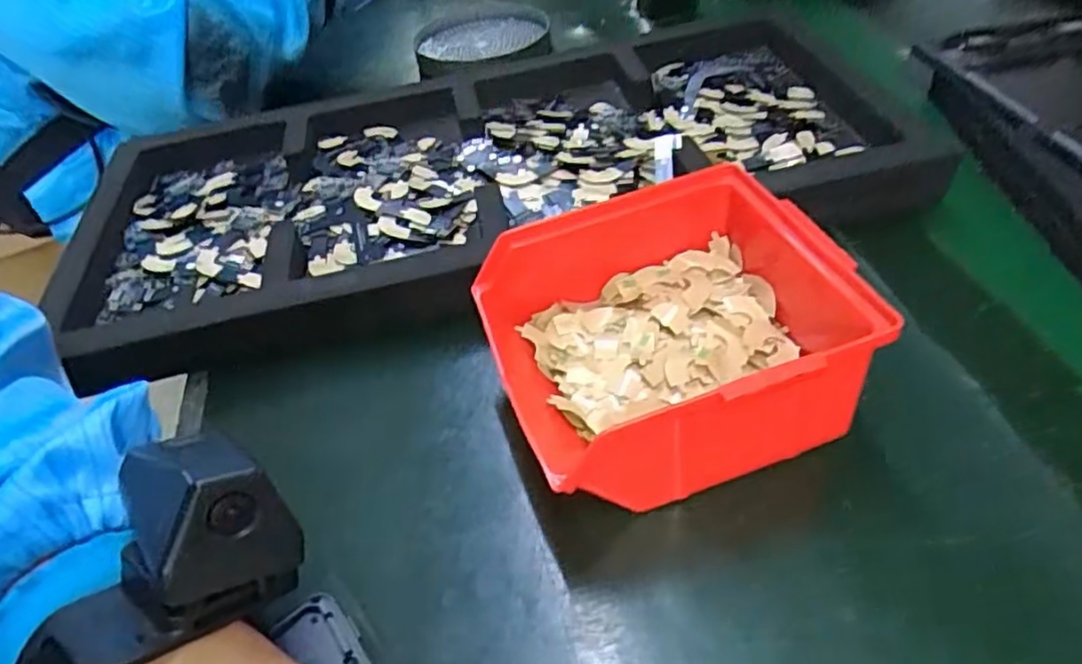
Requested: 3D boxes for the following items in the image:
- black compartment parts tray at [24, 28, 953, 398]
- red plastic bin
[{"bbox_3d":[-0.044,-0.103,0.428,0.480,0.039,0.233,-11,45,-4],"label":"black compartment parts tray"},{"bbox_3d":[0.056,-0.001,0.283,0.143,0.063,0.122,-16,45,-8],"label":"red plastic bin"}]

